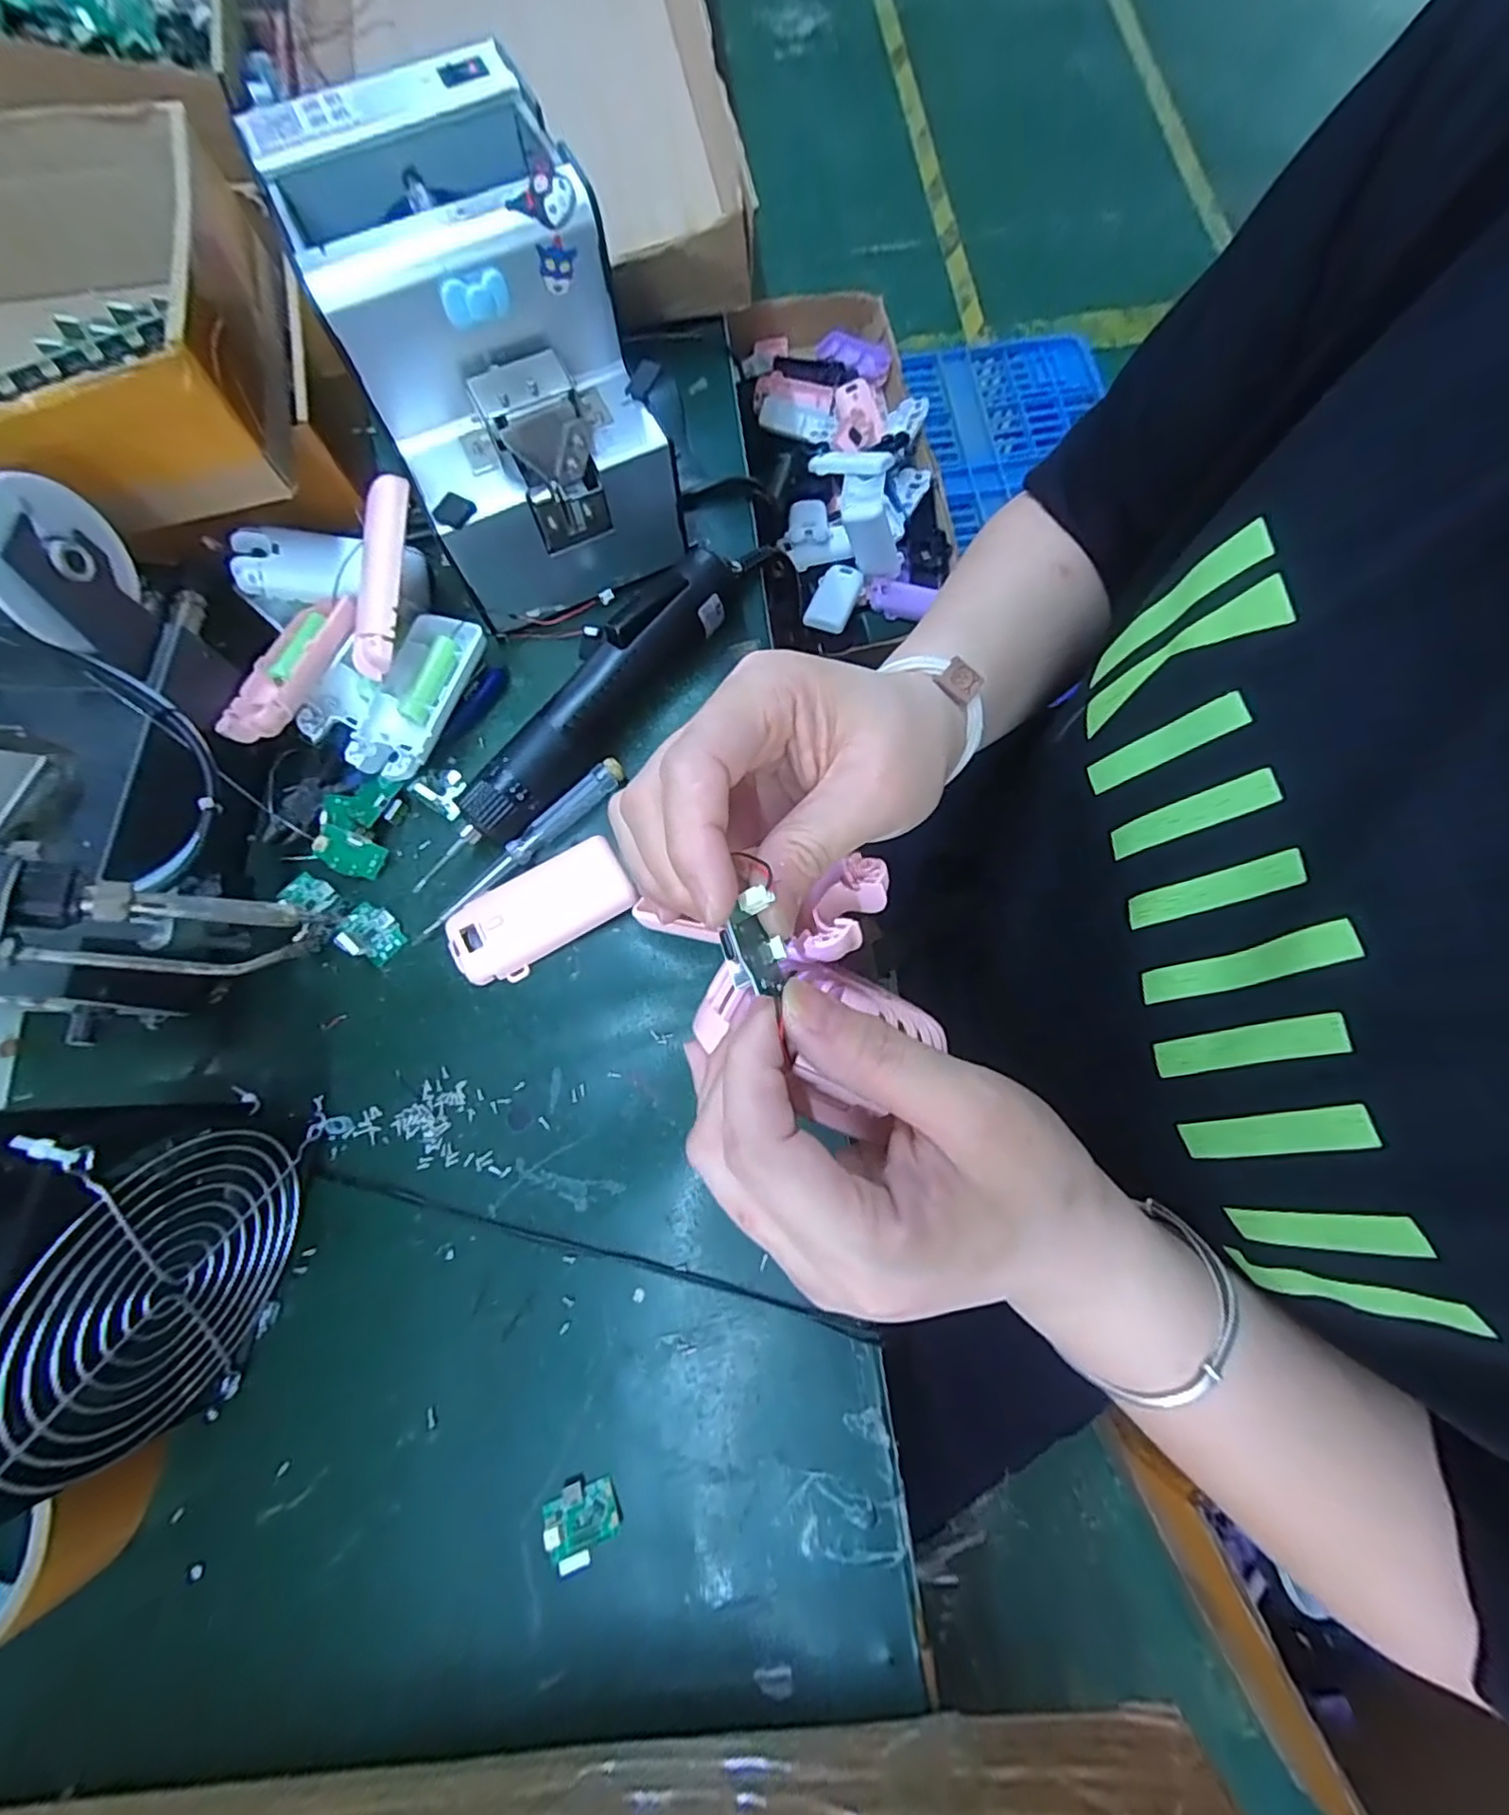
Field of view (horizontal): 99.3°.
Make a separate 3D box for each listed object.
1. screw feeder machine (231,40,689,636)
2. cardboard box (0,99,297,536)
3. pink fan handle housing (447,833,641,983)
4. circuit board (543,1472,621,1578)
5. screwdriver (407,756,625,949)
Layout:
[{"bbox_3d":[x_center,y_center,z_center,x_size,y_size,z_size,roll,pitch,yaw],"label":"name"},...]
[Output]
[{"bbox_3d":[-0.133,-0.275,0.334,0.125,0.144,0.172,-26,76,-5],"label":"screw feeder machine"},{"bbox_3d":[-0.345,-0.271,0.314,0.190,0.082,0.222,-16,75,-3],"label":"cardboard box"},{"bbox_3d":[-0.110,0.002,0.330,0.093,0.015,0.043,-32,77,-7],"label":"pink fan handle housing"},{"bbox_3d":[-0.072,0.256,0.266,0.030,0.008,0.026,-18,43,-12],"label":"circuit board"},{"bbox_3d":[-0.124,-0.032,0.341,0.136,0.011,0.014,-42,78,-9],"label":"screwdriver"}]

